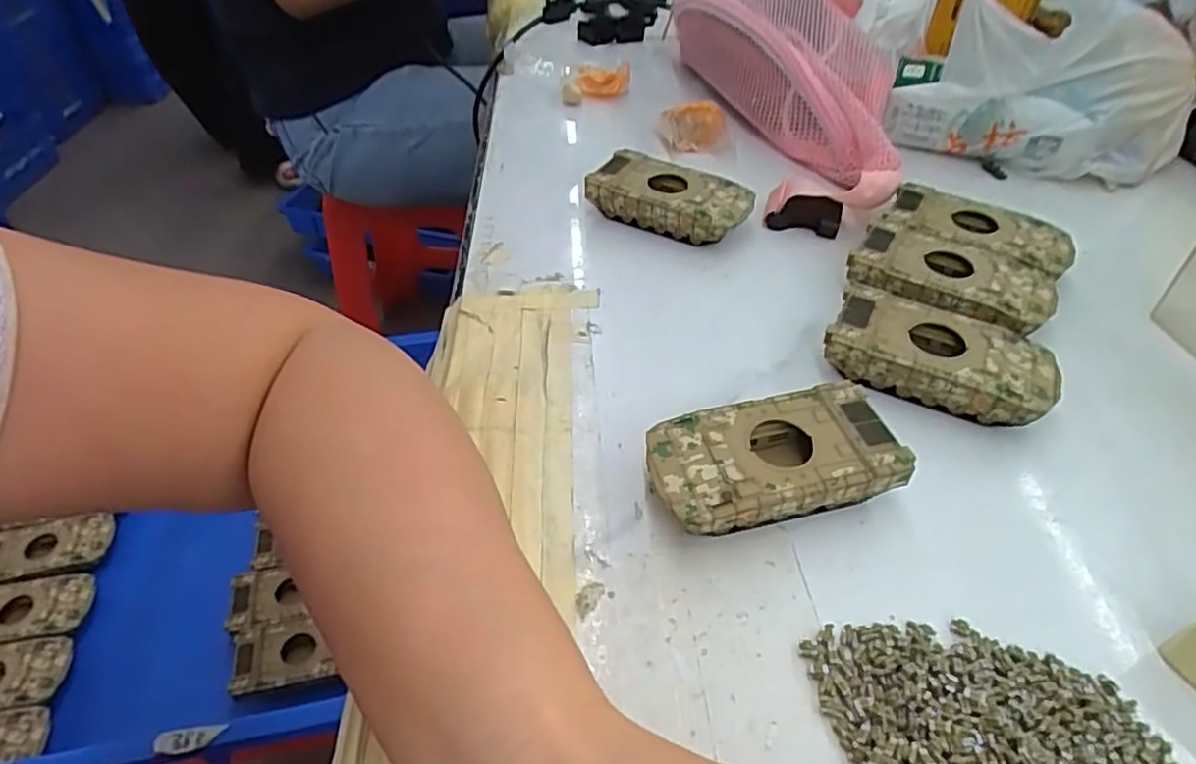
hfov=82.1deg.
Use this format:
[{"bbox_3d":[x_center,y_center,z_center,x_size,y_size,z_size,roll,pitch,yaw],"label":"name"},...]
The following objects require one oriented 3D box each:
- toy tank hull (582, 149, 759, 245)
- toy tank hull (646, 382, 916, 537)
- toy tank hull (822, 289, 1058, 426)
[{"bbox_3d":[0.044,-0.110,0.421,0.094,0.029,0.046,19,47,18],"label":"toy tank hull"},{"bbox_3d":[0.070,0.034,0.279,0.095,0.027,0.050,-11,45,-12],"label":"toy tank hull"},{"bbox_3d":[0.159,-0.010,0.323,0.095,0.027,0.050,18,46,18],"label":"toy tank hull"}]

